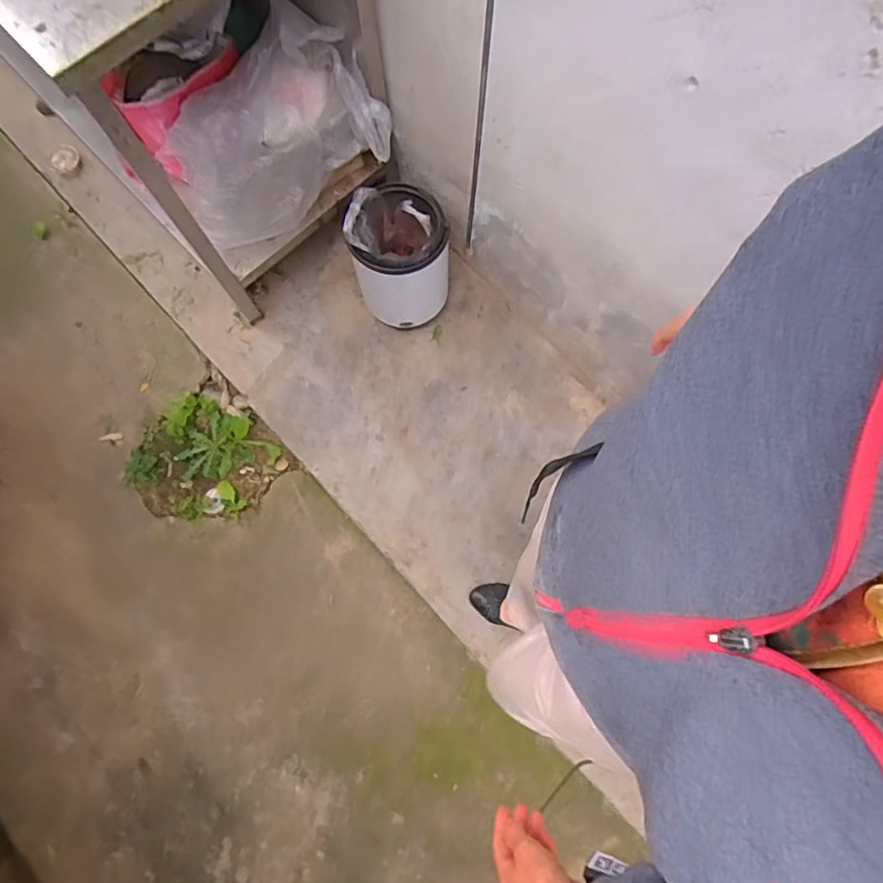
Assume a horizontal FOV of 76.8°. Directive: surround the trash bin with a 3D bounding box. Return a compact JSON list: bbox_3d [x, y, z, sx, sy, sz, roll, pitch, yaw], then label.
[{"bbox_3d":[-0.108,-0.433,1.377,0.216,0.371,0.187,-25,76,-8],"label":"trash bin"}]

